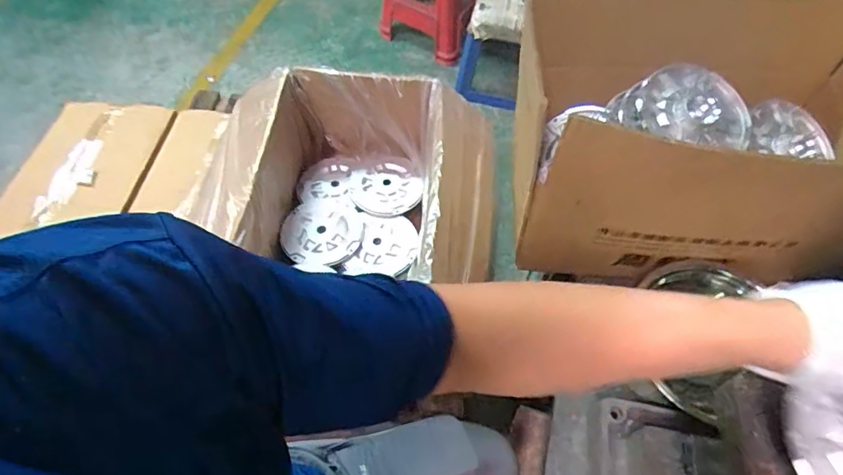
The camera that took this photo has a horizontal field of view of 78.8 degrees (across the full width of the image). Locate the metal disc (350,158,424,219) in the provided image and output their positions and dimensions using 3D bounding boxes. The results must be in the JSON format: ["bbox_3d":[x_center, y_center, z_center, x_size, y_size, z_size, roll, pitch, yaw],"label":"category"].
[{"bbox_3d":[-0.063,-0.093,0.949,0.128,0.016,0.129,1,58,-1],"label":"metal disc"}]

